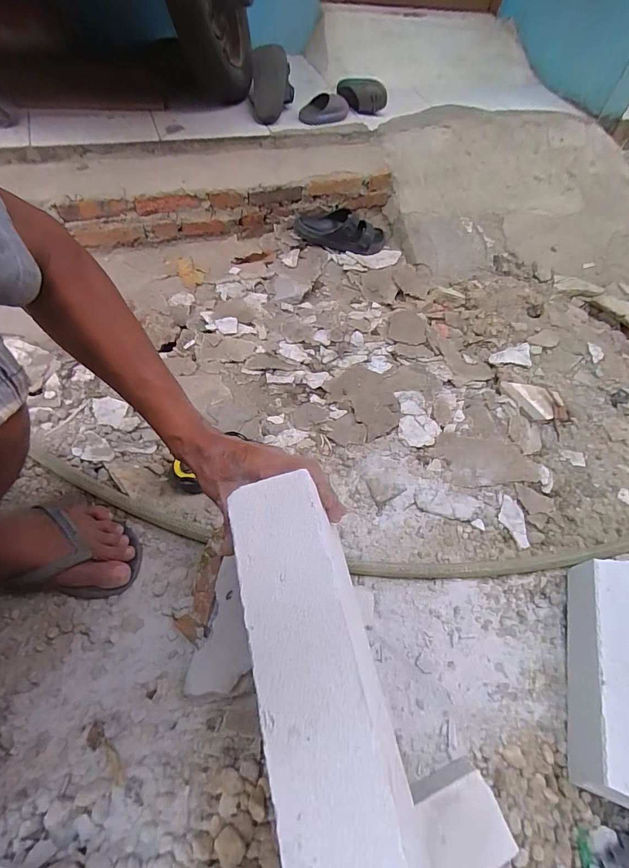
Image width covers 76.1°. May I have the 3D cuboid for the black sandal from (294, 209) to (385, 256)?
[{"bbox_3d":[0.079,-0.573,1.152,0.265,0.084,0.084,-3,55,-7],"label":"black sandal"}]

